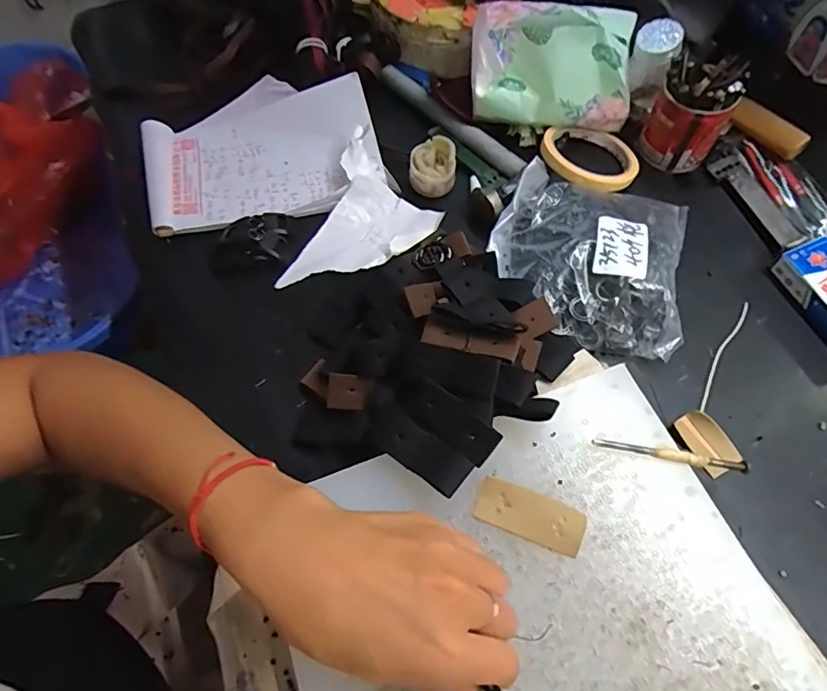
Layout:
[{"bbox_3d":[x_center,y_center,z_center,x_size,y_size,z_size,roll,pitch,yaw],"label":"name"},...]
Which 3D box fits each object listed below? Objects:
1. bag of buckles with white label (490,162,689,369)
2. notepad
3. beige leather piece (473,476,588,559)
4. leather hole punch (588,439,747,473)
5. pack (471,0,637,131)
[{"bbox_3d":[0.147,-0.080,0.417,0.157,0.045,0.168,15,64,9],"label":"bag of buckles with white label"},{"bbox_3d":[-0.149,-0.191,0.474,0.221,0.042,0.149,-13,63,-5],"label":"notepad"},{"bbox_3d":[0.069,0.101,0.296,0.063,0.005,0.027,19,65,11],"label":"beige leather piece"},{"bbox_3d":[0.160,0.069,0.308,0.093,0.008,0.007,8,63,6],"label":"leather hole punch"},{"bbox_3d":[0.130,-0.264,0.468,0.155,0.080,0.087,14,64,9],"label":"pack"}]

